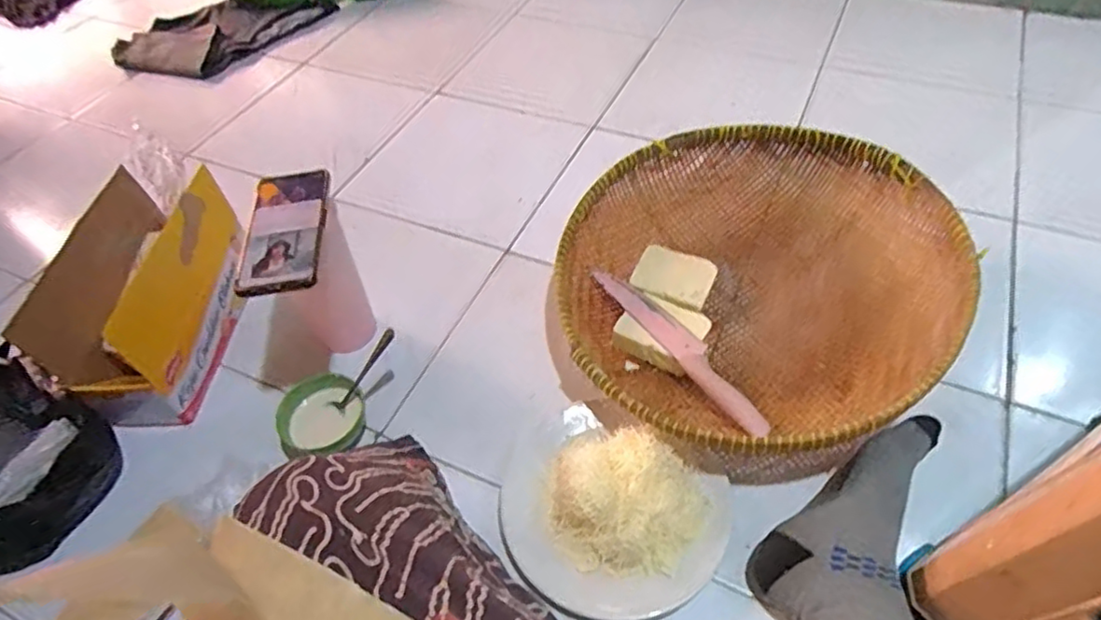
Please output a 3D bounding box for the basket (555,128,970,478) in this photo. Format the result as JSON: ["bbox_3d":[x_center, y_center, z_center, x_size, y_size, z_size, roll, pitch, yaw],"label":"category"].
[{"bbox_3d":[0.231,-0.031,0.730,0.418,0.121,0.420,-2,51,3],"label":"basket"}]

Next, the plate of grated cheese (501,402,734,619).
[{"bbox_3d":[0.057,0.185,0.616,0.224,0.064,0.185,24,57,22],"label":"plate of grated cheese"}]

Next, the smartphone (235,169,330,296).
[{"bbox_3d":[-0.267,-0.082,0.638,0.079,0.016,0.159,-9,51,-2],"label":"smartphone"}]

